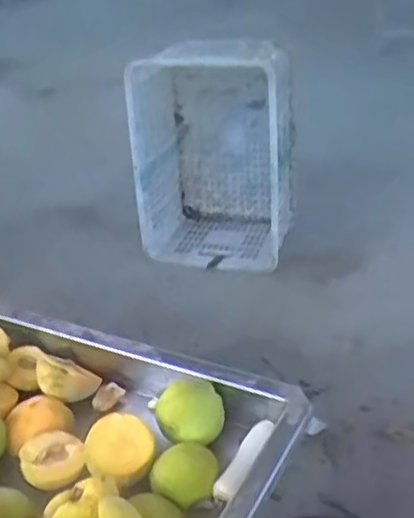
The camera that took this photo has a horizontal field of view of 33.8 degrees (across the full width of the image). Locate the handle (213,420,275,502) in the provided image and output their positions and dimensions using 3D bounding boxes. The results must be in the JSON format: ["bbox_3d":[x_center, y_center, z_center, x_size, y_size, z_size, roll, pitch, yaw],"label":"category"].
[{"bbox_3d":[0.034,0.174,0.598,0.019,0.013,0.089,14,33,28],"label":"handle"}]

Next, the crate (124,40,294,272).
[{"bbox_3d":[0.024,-0.247,1.625,0.360,0.483,0.263,6,30,16],"label":"crate"}]

